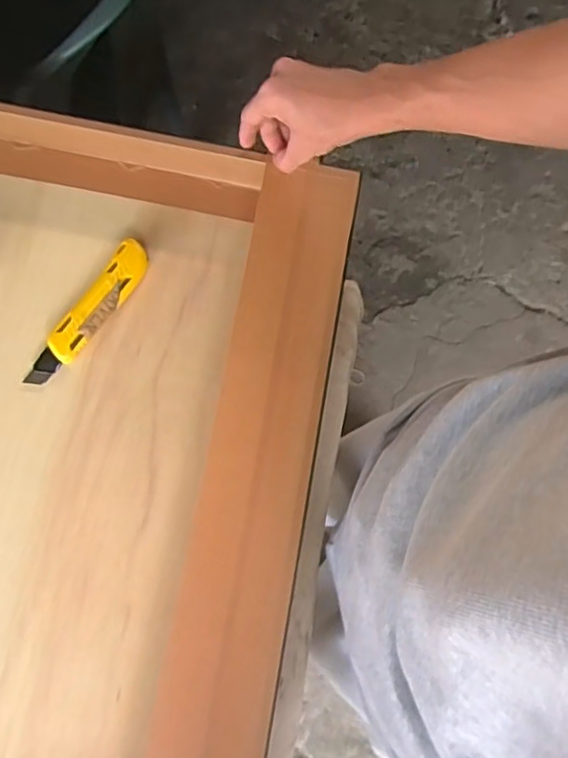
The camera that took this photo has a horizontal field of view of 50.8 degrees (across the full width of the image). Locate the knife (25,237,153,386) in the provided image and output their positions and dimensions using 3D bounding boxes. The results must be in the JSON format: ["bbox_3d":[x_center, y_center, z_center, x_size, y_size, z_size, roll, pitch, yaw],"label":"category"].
[{"bbox_3d":[-0.179,-0.060,0.553,0.033,0.016,0.158,33,77,5],"label":"knife"}]

